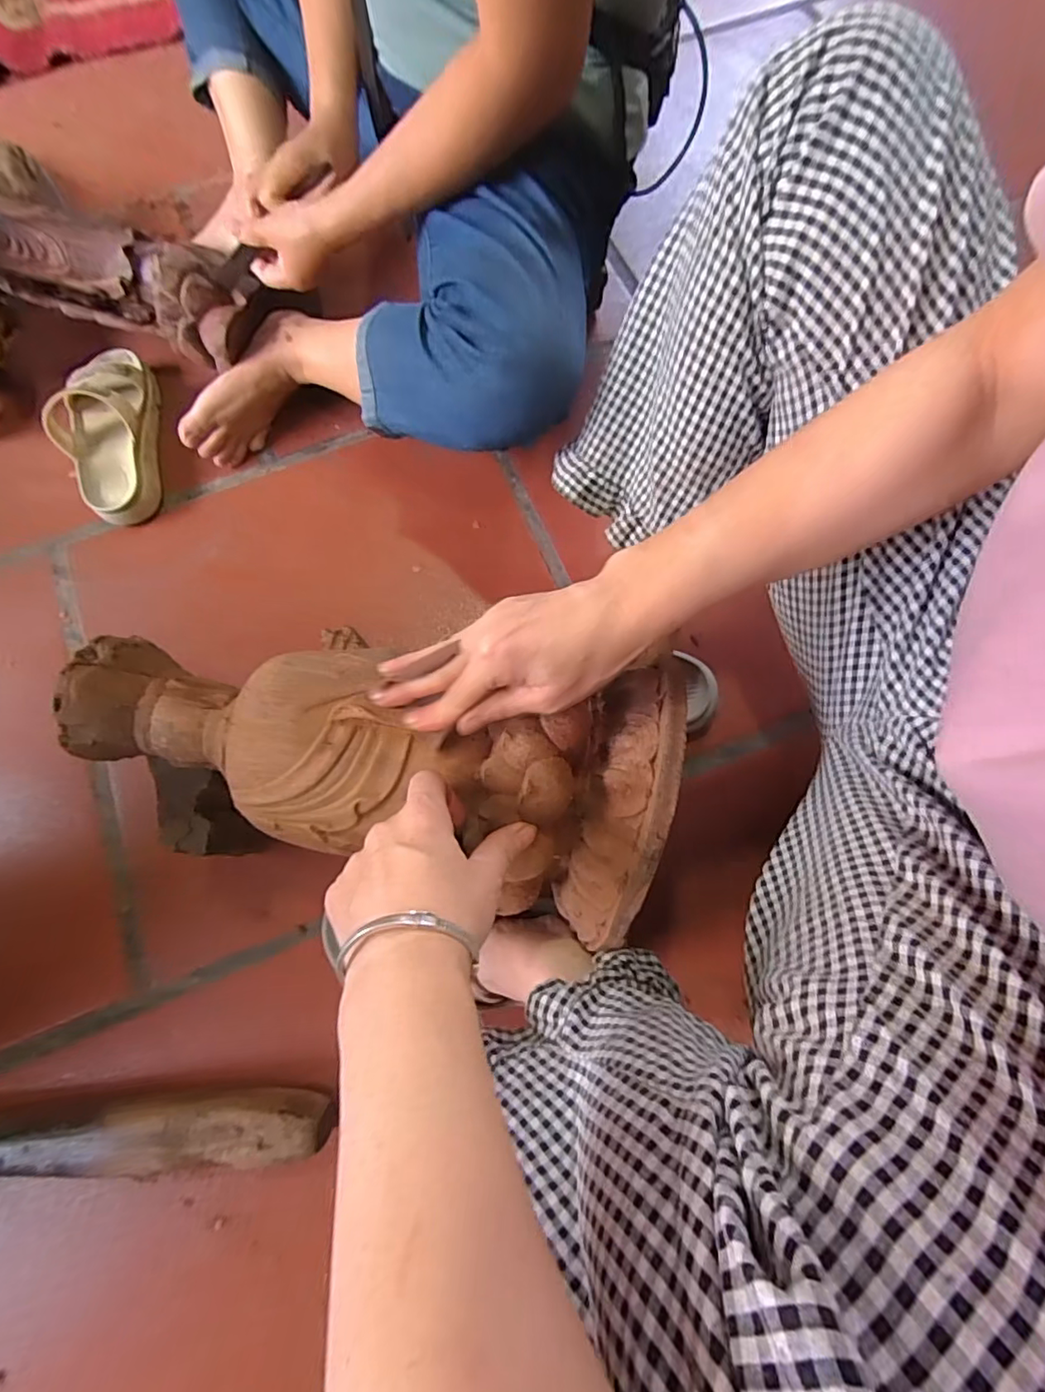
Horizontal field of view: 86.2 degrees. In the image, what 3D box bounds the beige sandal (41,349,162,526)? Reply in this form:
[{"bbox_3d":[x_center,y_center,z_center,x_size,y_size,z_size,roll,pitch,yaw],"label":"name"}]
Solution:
[{"bbox_3d":[-0.481,-0.307,0.642,0.101,0.063,0.223,-10,73,-2],"label":"beige sandal"}]

